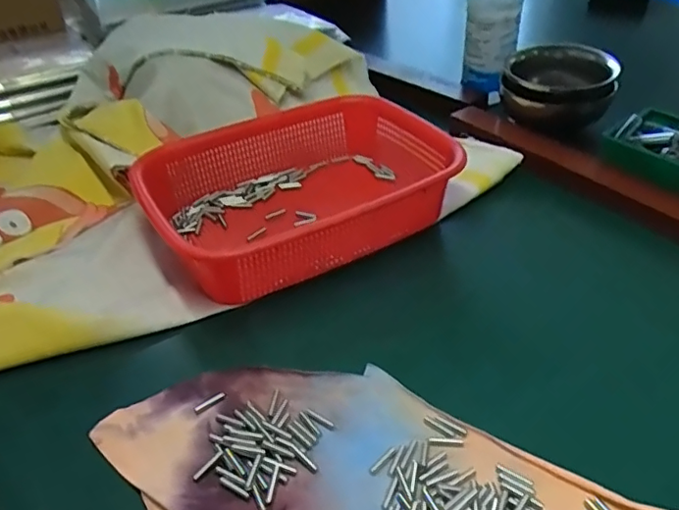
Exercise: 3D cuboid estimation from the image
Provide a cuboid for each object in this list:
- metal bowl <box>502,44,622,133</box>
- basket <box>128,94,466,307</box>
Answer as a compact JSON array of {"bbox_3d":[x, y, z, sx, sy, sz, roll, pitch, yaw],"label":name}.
[{"bbox_3d":[0.259,-0.196,0.685,0.127,0.075,0.111,14,42,19],"label":"metal bowl"},{"bbox_3d":[-0.038,-0.066,0.571,0.285,0.075,0.215,-21,43,-22],"label":"basket"}]

